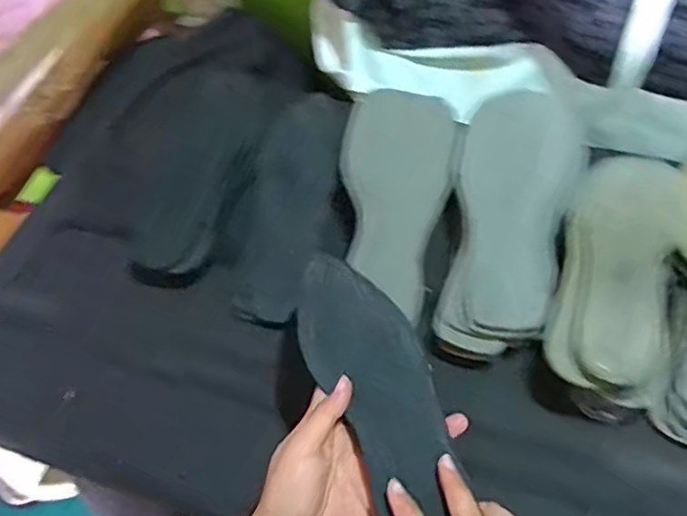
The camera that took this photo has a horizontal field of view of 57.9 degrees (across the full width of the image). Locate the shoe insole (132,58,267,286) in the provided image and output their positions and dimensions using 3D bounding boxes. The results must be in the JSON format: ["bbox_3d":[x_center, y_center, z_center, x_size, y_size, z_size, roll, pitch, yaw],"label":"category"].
[{"bbox_3d":[-0.144,-0.093,0.640,0.100,0.009,0.264,7,65,14],"label":"shoe insole"}]

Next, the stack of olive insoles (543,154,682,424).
[{"bbox_3d":[0.235,0.003,0.531,0.091,0.067,0.258,15,58,14],"label":"stack of olive insoles"}]

